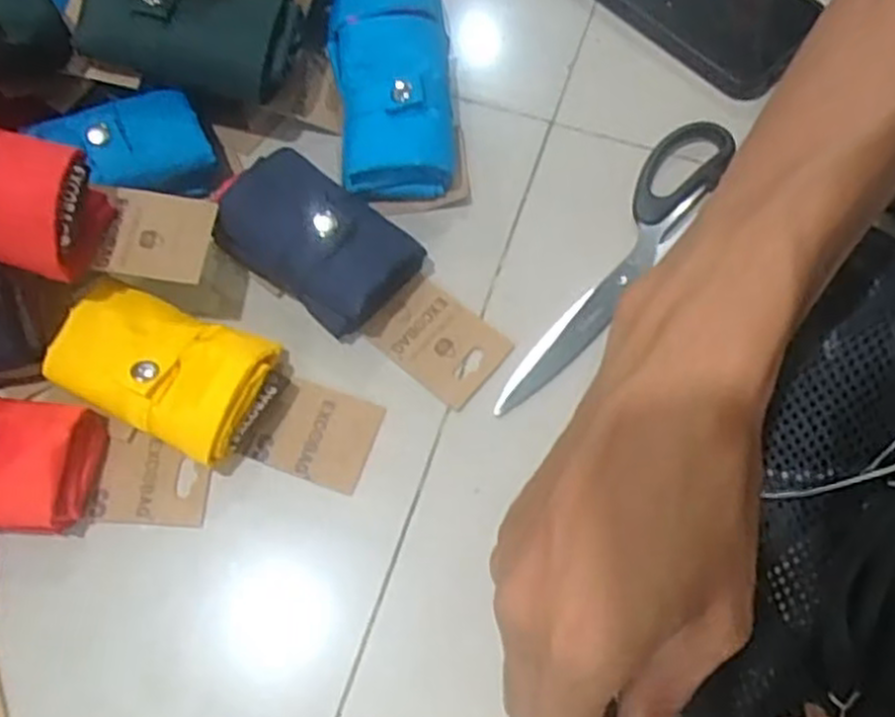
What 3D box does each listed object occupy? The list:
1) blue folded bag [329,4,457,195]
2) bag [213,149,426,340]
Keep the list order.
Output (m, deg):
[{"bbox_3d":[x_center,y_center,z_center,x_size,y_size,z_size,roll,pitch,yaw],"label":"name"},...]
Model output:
[{"bbox_3d":[-0.028,-0.134,0.414,0.059,0.036,0.095,-5,68,0],"label":"blue folded bag"},{"bbox_3d":[-0.064,-0.058,0.386,0.092,0.039,0.058,36,74,14],"label":"bag"}]

